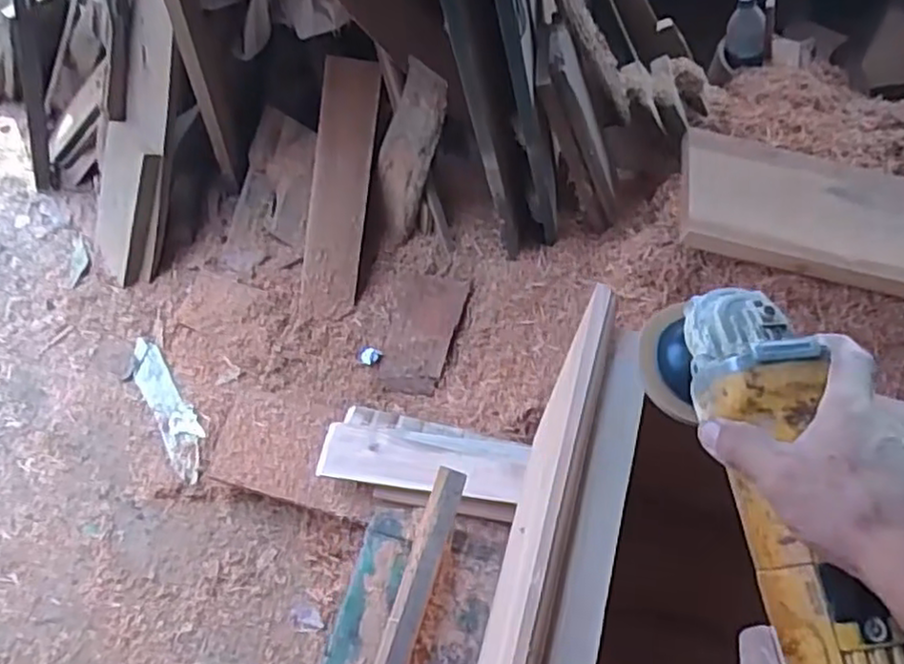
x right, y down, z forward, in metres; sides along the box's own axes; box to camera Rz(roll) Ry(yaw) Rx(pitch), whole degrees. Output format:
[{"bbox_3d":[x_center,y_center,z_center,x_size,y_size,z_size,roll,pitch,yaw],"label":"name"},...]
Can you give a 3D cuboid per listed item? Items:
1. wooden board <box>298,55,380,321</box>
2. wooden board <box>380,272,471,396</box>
[{"bbox_3d":[-0.228,-0.285,1.411,0.112,0.033,0.505,8,103,-5],"label":"wooden board"},{"bbox_3d":[-0.068,0.001,1.401,0.148,0.015,0.246,13,73,21],"label":"wooden board"}]

